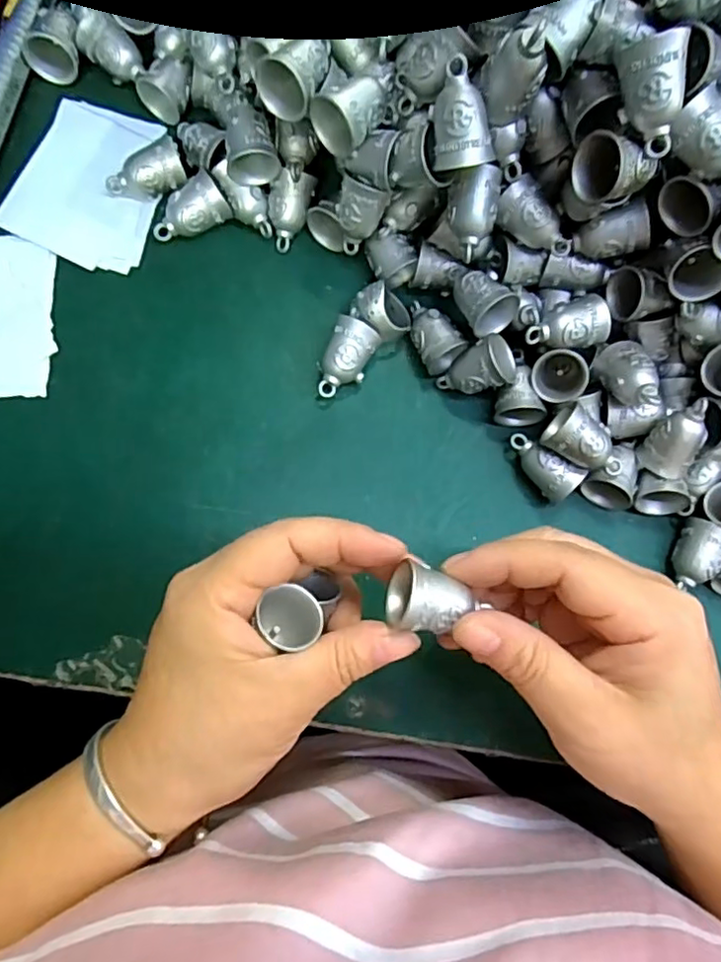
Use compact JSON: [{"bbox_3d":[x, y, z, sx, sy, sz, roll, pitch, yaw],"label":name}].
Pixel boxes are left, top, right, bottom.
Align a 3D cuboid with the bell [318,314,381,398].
[{"bbox_3d":[-0.008,-0.058,0.296,0.022,0.019,0.037,26,81,-1],"label":"bell"}]

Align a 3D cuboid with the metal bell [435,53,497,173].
[{"bbox_3d":[0.039,-0.143,0.240,0.022,0.020,0.037,-7,109,14],"label":"metal bell"}]

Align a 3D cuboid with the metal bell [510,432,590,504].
[{"bbox_3d":[0.087,-0.007,0.295,0.036,0.021,0.018,41,81,1],"label":"metal bell"}]

